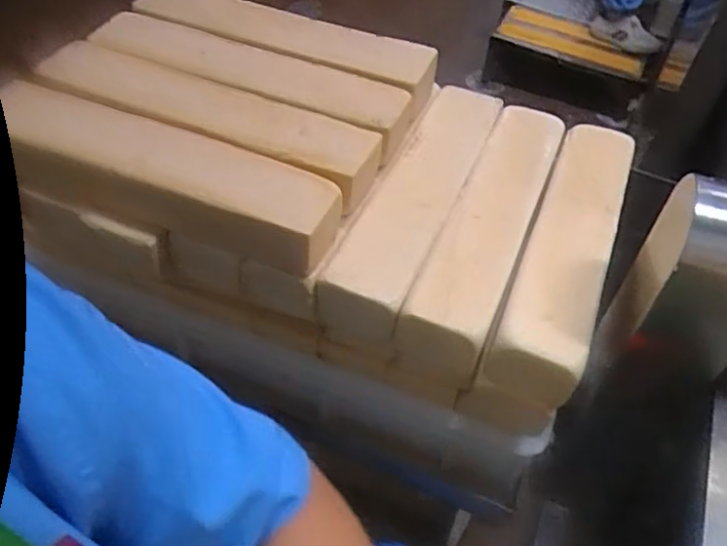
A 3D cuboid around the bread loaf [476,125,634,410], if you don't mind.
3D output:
[{"bbox_3d":[0.208,-0.030,0.648,0.079,0.072,0.350,20,50,12],"label":"bread loaf"}]

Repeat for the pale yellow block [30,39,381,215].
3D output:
[{"bbox_3d":[-0.163,-0.144,0.646,0.358,0.069,0.094,17,49,10],"label":"pale yellow block"}]

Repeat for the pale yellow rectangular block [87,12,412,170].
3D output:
[{"bbox_3d":[-0.125,-0.200,0.697,0.348,0.067,0.086,17,49,10],"label":"pale yellow rectangular block"}]

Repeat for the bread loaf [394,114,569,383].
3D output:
[{"bbox_3d":[0.129,-0.042,0.671,0.078,0.098,0.359,20,50,12],"label":"bread loaf"}]

